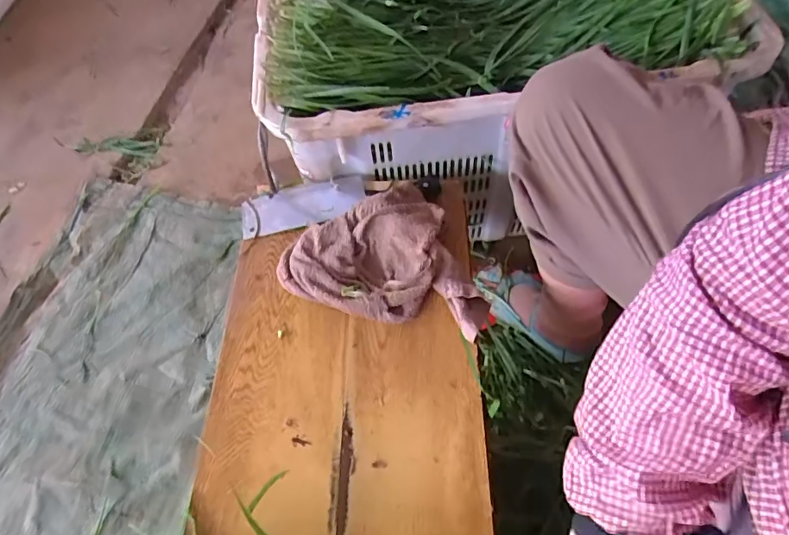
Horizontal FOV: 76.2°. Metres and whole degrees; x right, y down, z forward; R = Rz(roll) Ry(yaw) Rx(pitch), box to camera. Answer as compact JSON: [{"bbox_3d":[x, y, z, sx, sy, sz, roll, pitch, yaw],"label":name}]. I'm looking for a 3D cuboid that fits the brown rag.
[{"bbox_3d":[-0.004,-0.022,0.628,0.248,0.048,0.180,11,58,11],"label":"brown rag"}]

